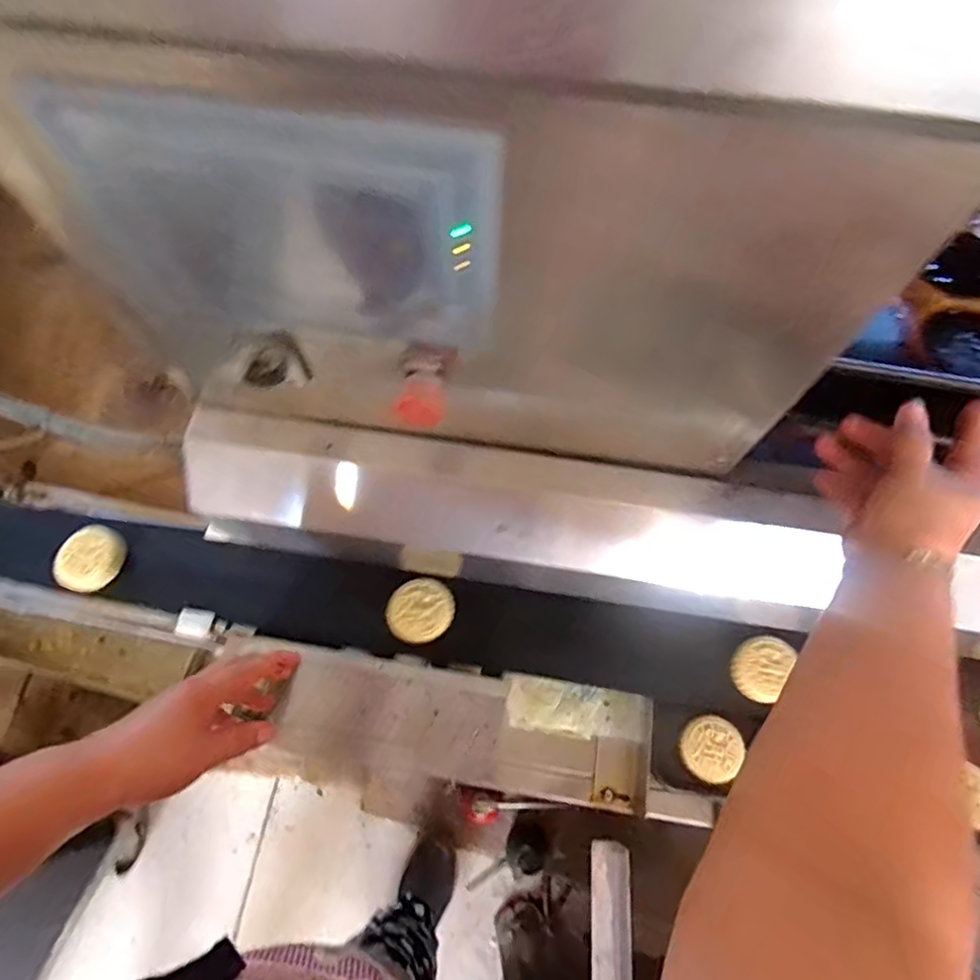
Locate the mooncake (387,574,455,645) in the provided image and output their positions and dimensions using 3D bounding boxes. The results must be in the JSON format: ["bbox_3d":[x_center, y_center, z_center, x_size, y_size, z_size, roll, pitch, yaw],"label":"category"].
[{"bbox_3d":[-0.079,0.139,0.676,0.071,0.018,0.074,24,69,9],"label":"mooncake"}]

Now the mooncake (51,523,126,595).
[{"bbox_3d":[-0.479,0.082,0.703,0.067,0.022,0.078,30,70,11],"label":"mooncake"}]

